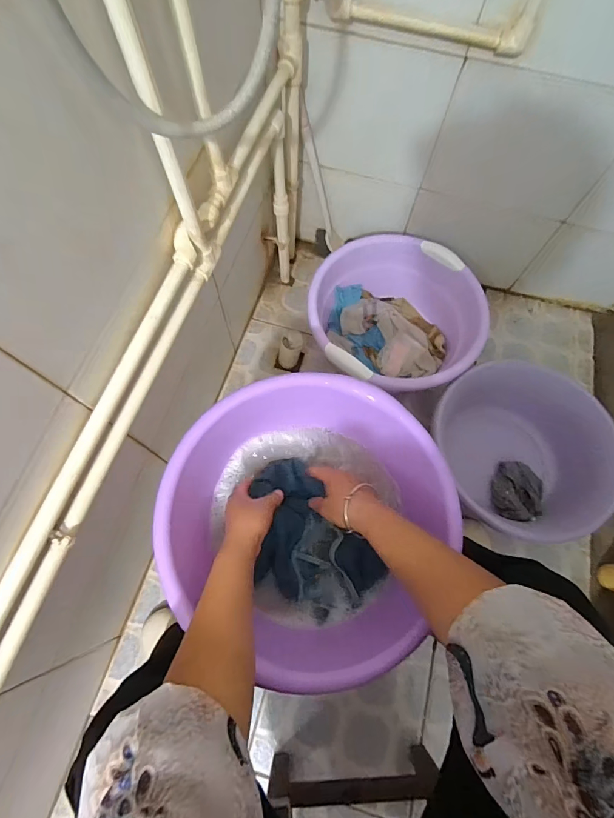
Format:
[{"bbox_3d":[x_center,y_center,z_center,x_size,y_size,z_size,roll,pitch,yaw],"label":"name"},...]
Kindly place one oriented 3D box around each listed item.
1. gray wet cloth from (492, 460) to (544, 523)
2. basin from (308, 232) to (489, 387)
[{"bbox_3d":[0.458,0.184,0.825,0.101,0.060,0.133,26,66,9],"label":"gray wet cloth"},{"bbox_3d":[0.200,-0.198,0.895,0.375,0.166,0.382,37,68,14],"label":"basin"}]

